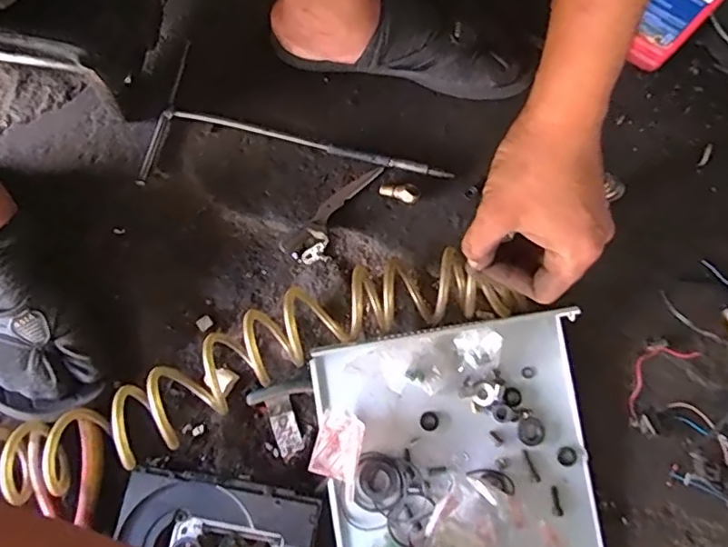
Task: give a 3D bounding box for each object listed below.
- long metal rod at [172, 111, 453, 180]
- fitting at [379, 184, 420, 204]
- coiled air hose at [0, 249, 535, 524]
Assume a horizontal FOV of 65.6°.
[{"bbox_3d":[-0.060,-0.139,0.601,0.306,0.013,0.014,13,76,3],"label":"long metal rod"},{"bbox_3d":[0.037,-0.083,0.584,0.042,0.012,0.019,8,78,2],"label":"fitting"},{"bbox_3d":[-0.123,0.092,0.541,0.523,0.079,0.107,-23,79,-4],"label":"coiled air hose"}]

